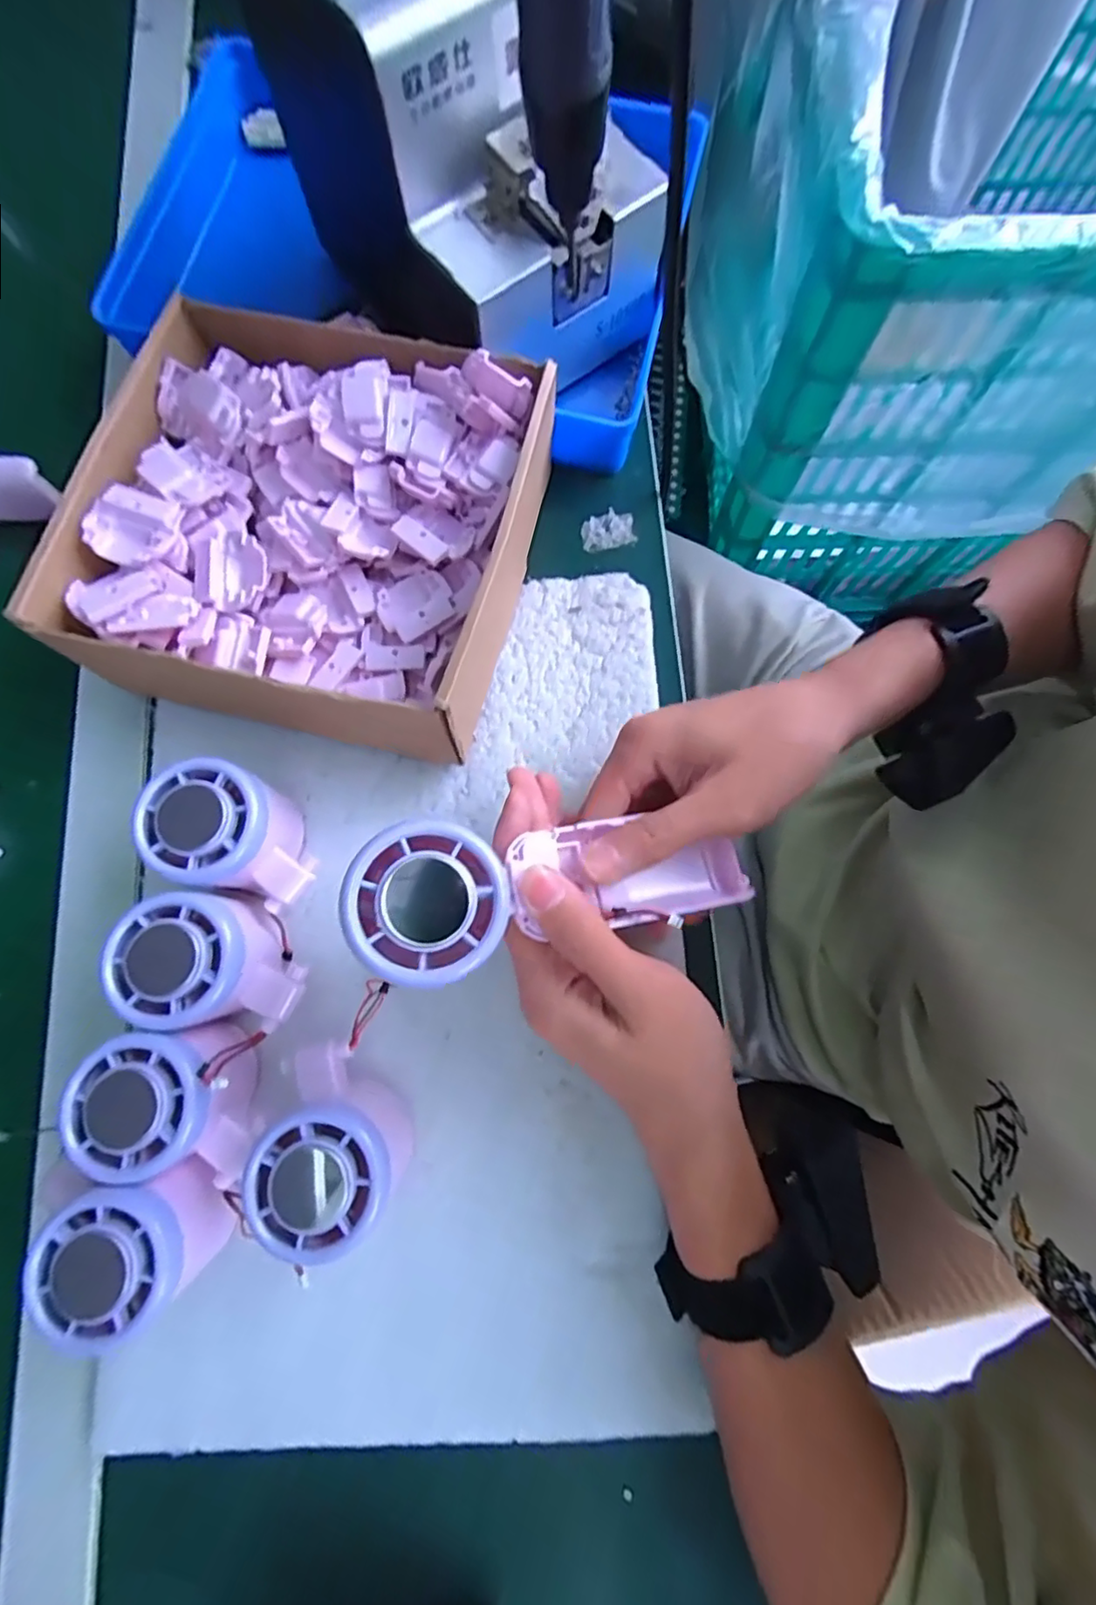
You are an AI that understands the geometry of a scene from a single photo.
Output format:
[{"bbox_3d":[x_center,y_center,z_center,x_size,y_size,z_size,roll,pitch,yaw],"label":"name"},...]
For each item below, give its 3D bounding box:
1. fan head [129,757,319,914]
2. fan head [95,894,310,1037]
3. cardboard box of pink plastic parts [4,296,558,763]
[{"bbox_3d":[-0.141,0.015,0.281,0.069,0.051,0.052,21,81,4],"label":"fan head"},{"bbox_3d":[-0.146,0.070,0.267,0.071,0.047,0.053,11,80,3],"label":"fan head"},{"bbox_3d":[-0.119,-0.137,0.308,0.209,0.067,0.199,14,80,3],"label":"cardboard box of pink plastic parts"}]

